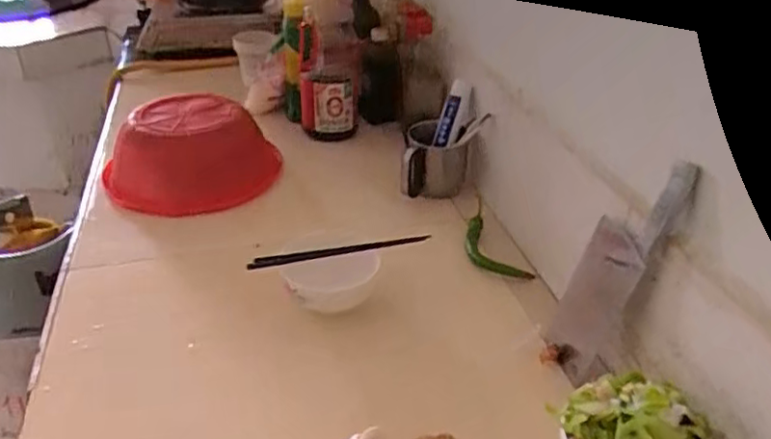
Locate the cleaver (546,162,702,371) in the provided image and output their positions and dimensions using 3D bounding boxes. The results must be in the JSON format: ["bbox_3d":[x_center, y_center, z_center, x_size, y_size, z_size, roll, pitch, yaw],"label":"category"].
[{"bbox_3d":[0.251,0.045,0.681,0.026,0.273,0.084,0,36,-20],"label":"cleaver"}]

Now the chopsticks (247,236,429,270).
[{"bbox_3d":[-0.056,0.041,0.810,0.241,0.011,0.021,-8,34,-16],"label":"chopsticks"}]

